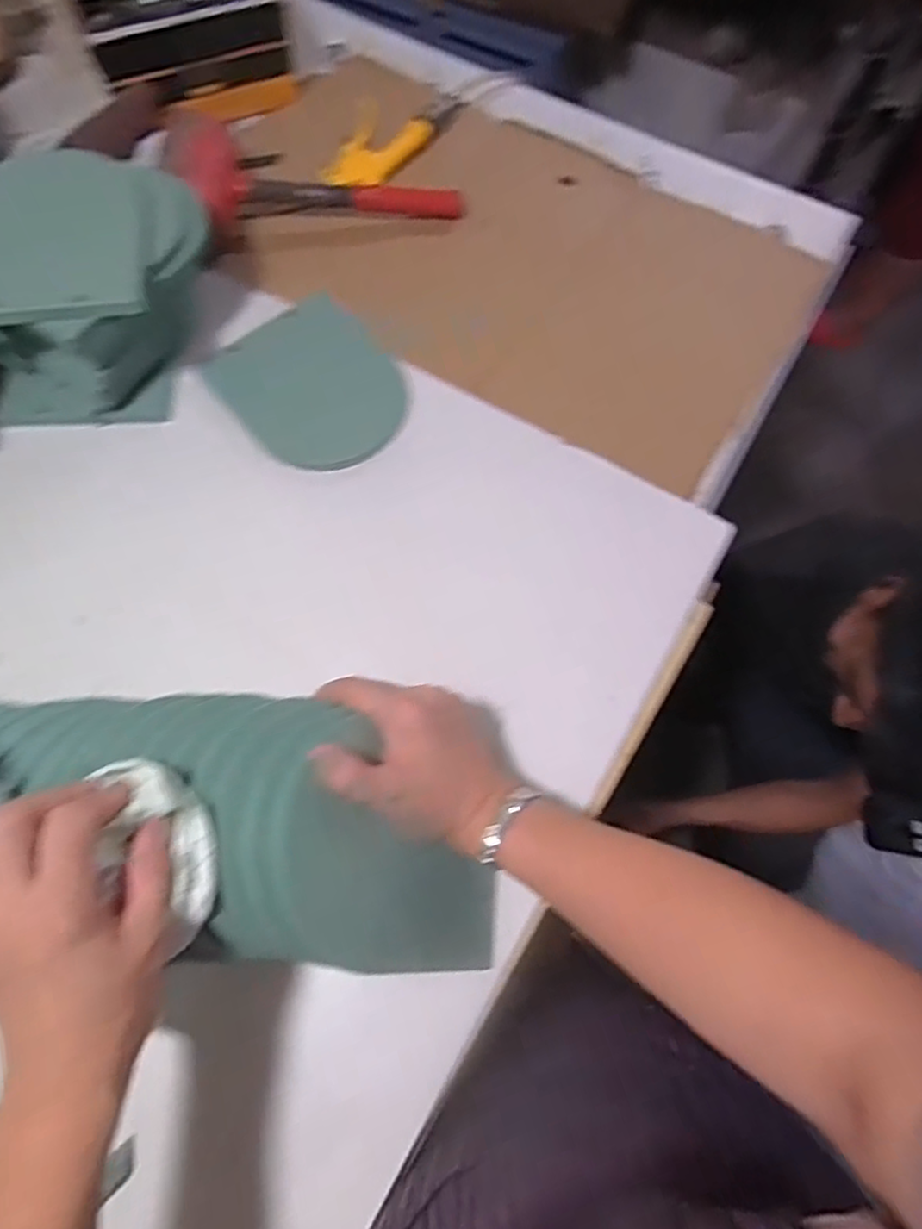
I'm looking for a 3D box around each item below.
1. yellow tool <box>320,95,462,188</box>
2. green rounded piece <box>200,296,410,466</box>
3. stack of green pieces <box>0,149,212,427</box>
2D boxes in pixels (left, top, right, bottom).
[{"bbox_3d":[-0.084,-0.556,0.762,0.089,0.025,0.202,31,71,10],"label":"yellow tool"},{"bbox_3d":[-0.135,-0.209,0.608,0.140,0.009,0.163,-37,80,-8],"label":"green rounded piece"},{"bbox_3d":[-0.318,-0.276,0.564,0.189,0.125,0.181,1,69,-1],"label":"stack of green pieces"}]

